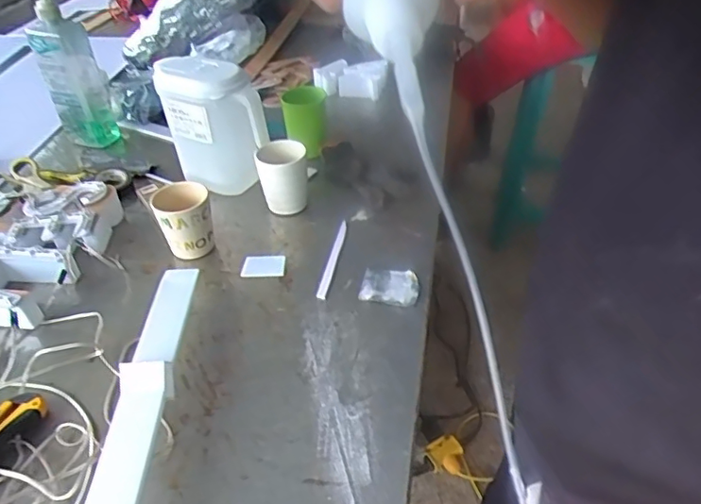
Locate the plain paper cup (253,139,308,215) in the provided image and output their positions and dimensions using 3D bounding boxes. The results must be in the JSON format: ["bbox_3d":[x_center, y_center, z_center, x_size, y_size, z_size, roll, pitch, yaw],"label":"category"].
[{"bbox_3d":[-0.099,-0.108,0.830,0.072,0.096,0.074,-1,40,1],"label":"plain paper cup"}]

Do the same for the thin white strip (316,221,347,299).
[{"bbox_3d":[-0.020,0.004,0.747,0.014,0.006,0.157,6,39,9],"label":"thin white strip"}]

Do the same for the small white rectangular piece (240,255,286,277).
[{"bbox_3d":[-0.116,0.018,0.751,0.056,0.005,0.035,-2,40,0],"label":"small white rectangular piece"}]

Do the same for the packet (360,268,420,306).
[{"bbox_3d":[0.049,0.042,0.698,0.070,0.006,0.062,5,41,7],"label":"packet"}]

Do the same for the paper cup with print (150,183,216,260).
[{"bbox_3d":[-0.223,-0.043,0.764,0.068,0.090,0.074,-1,40,1],"label":"paper cup with print"}]

